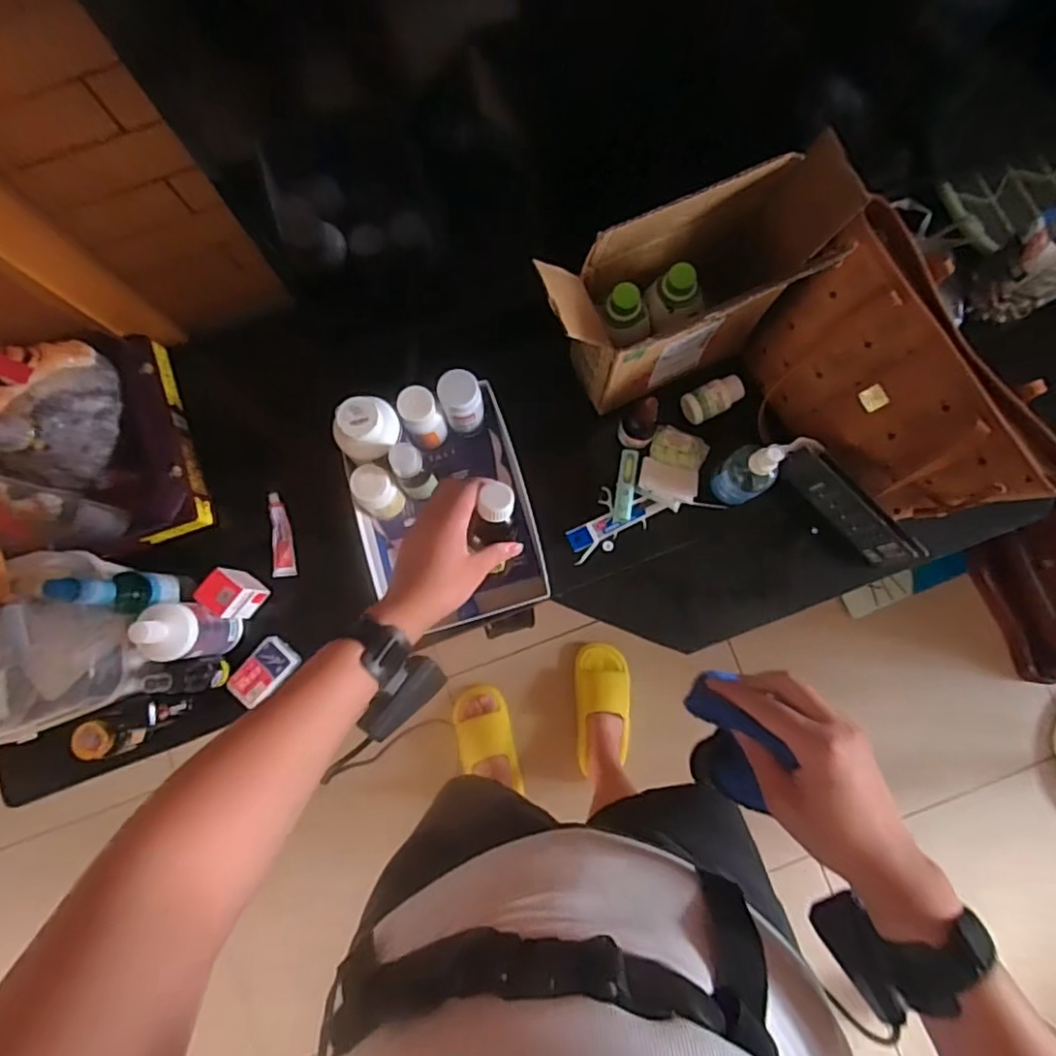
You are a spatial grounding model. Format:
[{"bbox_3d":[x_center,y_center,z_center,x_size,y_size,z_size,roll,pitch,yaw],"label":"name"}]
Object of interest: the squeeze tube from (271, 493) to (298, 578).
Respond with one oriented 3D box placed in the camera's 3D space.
[{"bbox_3d":[-0.313,0.009,0.803,0.026,0.020,0.107,-9,83,-1],"label":"squeeze tube"}]

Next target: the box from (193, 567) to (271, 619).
[{"bbox_3d":[-0.349,0.078,0.753,0.045,0.074,0.047,37,84,5],"label":"box"}]

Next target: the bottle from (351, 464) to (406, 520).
[{"bbox_3d":[-0.179,-0.040,0.760,0.050,0.085,0.052,-36,84,-4],"label":"bottle"}]

